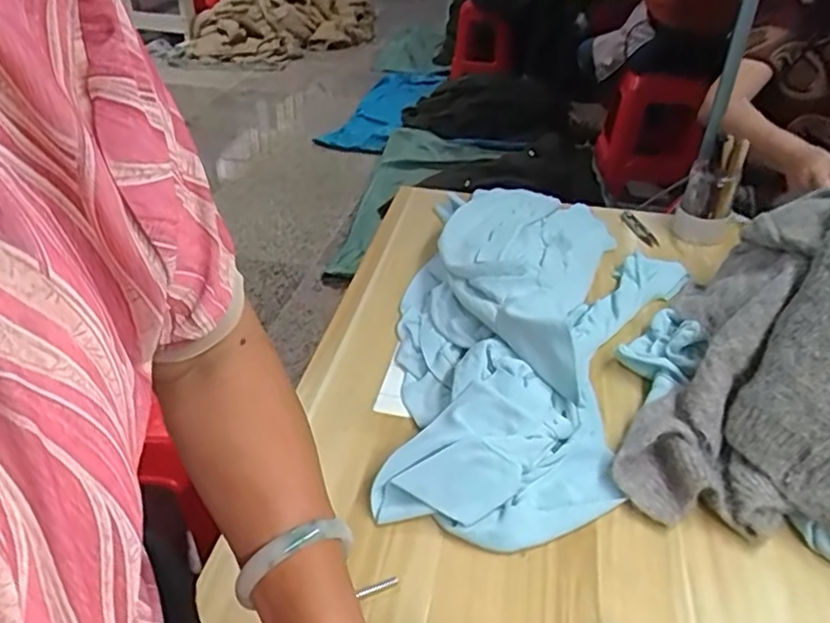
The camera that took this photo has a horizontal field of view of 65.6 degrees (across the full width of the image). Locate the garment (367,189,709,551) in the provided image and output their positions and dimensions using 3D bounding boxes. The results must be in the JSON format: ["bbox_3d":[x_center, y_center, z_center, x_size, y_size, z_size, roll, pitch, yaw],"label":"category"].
[{"bbox_3d":[0.167,-0.007,0.825,0.363,0.111,0.669,5,35,7],"label":"garment"}]

